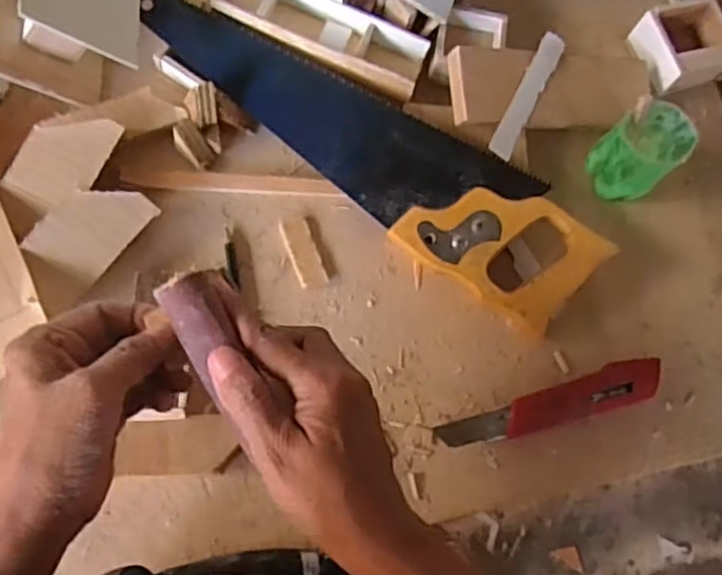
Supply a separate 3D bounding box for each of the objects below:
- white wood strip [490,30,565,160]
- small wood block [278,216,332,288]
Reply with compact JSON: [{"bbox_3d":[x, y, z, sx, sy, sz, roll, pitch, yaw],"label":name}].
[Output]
[{"bbox_3d":[0.136,-0.156,0.552,0.020,0.006,0.120,30,76,-10],"label":"white wood strip"},{"bbox_3d":[-0.043,-0.027,0.515,0.022,0.006,0.056,-18,70,-9],"label":"small wood block"}]

